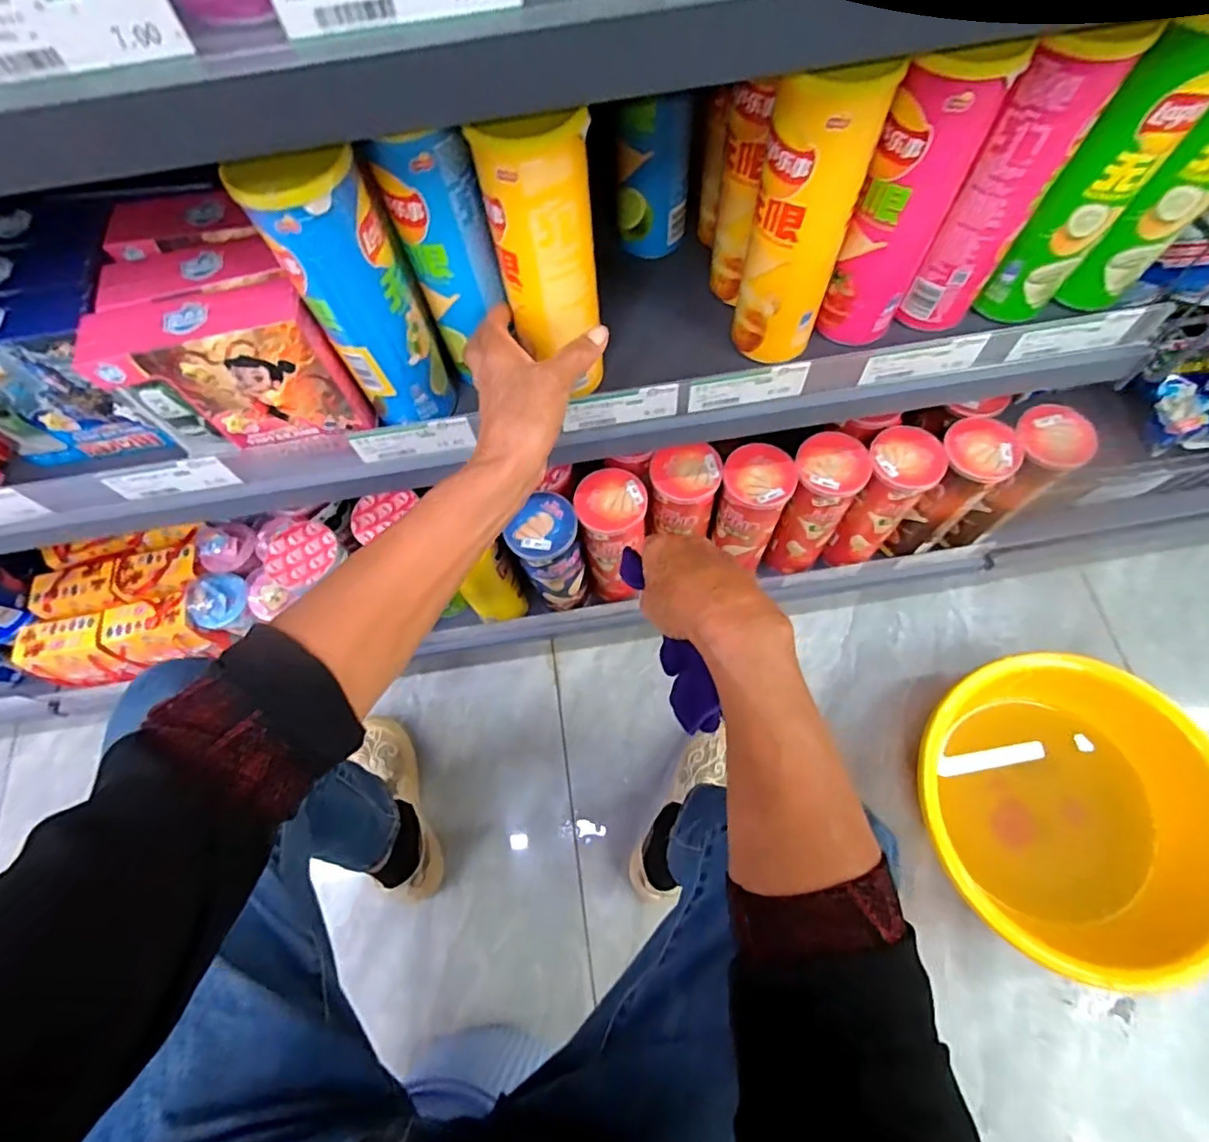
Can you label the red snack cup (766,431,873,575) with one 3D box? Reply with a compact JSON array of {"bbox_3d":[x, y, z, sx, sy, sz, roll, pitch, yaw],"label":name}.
[{"bbox_3d":[0.226,-0.067,0.652,0.066,0.190,0.070,-1,68,3],"label":"red snack cup"}]

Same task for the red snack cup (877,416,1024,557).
[{"bbox_3d":[0.369,-0.083,0.646,0.082,0.172,0.068,-43,72,-13],"label":"red snack cup"}]

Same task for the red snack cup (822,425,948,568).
[{"bbox_3d":[0.298,-0.074,0.650,0.069,0.172,0.081,33,73,15],"label":"red snack cup"}]

